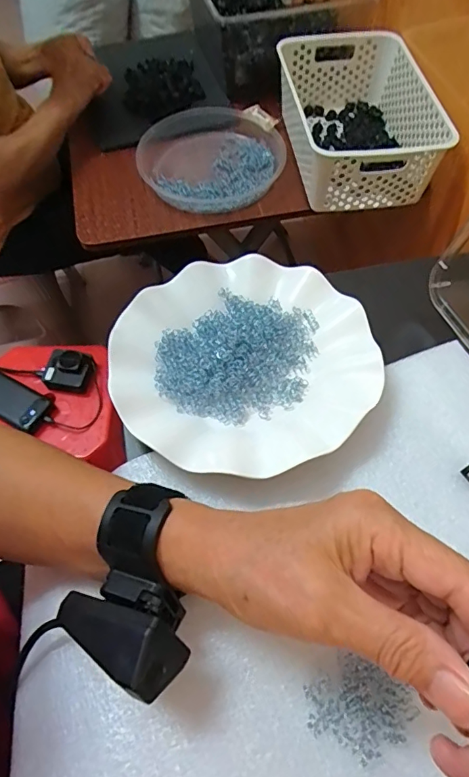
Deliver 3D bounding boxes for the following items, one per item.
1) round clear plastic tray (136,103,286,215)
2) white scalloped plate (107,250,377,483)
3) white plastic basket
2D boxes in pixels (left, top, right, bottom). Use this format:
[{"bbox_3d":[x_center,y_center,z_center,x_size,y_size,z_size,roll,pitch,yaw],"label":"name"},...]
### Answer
[{"bbox_3d":[-0.032,-0.375,0.769,0.215,0.043,0.234,0,60,1],"label":"round clear plastic tray"},{"bbox_3d":[0.005,-0.024,0.335,0.176,0.022,0.176,0,60,1],"label":"white scalloped plate"},{"bbox_3d":[0.188,-0.432,0.762,0.202,0.107,0.316,-7,61,-3],"label":"white plastic basket"}]

